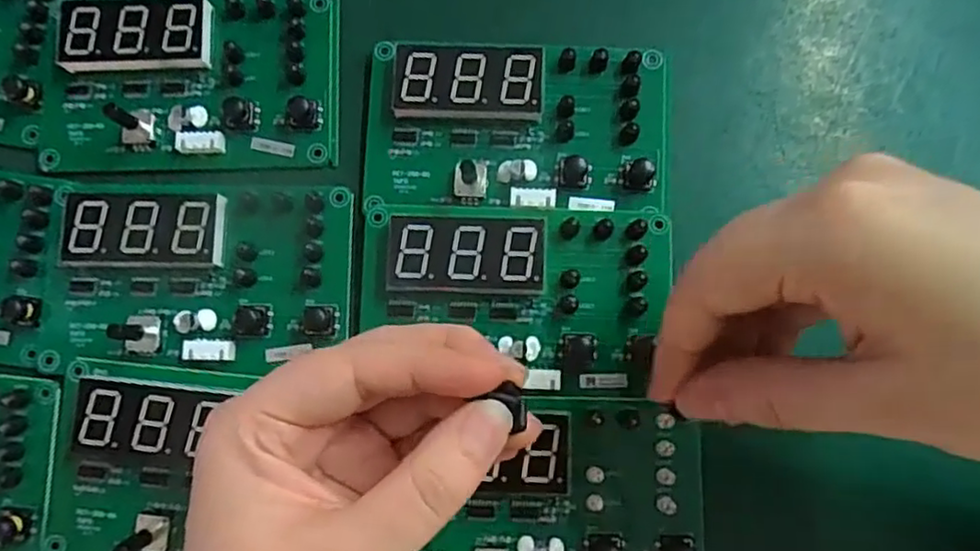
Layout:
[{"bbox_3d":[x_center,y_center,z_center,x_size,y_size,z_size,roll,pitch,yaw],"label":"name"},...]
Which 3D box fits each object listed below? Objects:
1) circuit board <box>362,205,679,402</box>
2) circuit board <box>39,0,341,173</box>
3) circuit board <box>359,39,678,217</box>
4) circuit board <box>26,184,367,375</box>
[{"bbox_3d":[0.010,0.009,0.247,0.119,0.012,0.072,1,79,1],"label":"circuit board"},{"bbox_3d":[-0.125,-0.082,0.269,0.120,0.015,0.074,-2,79,1],"label":"circuit board"},{"bbox_3d":[0.011,-0.059,0.260,0.123,0.012,0.069,1,79,1],"label":"circuit board"},{"bbox_3d":[-0.115,0.001,0.251,0.120,0.012,0.071,1,79,1],"label":"circuit board"}]

